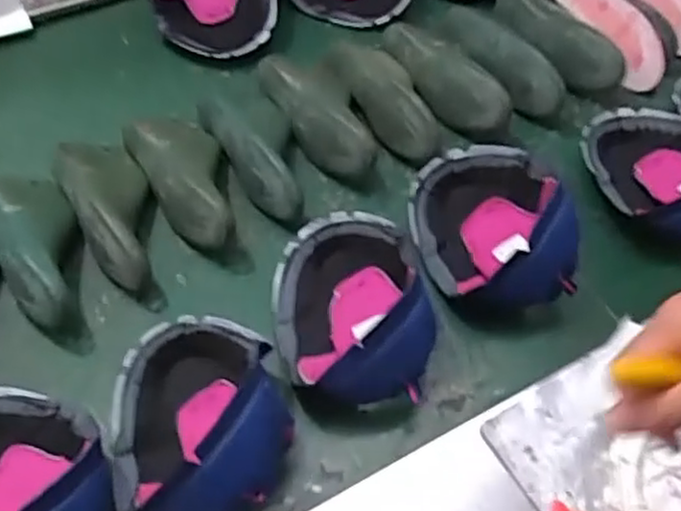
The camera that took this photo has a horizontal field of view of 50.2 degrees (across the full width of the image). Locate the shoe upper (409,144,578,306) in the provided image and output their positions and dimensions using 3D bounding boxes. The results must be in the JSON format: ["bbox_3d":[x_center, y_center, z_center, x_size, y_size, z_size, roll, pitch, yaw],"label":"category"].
[{"bbox_3d":[0.159,-0.042,0.781,0.159,0.104,0.206,1,53,-2],"label":"shoe upper"}]

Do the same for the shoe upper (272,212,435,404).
[{"bbox_3d":[0.006,0.040,0.716,0.143,0.075,0.222,-9,53,-9],"label":"shoe upper"}]

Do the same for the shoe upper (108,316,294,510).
[{"bbox_3d":[-0.128,0.132,0.631,0.153,0.085,0.198,-16,55,-14],"label":"shoe upper"}]

